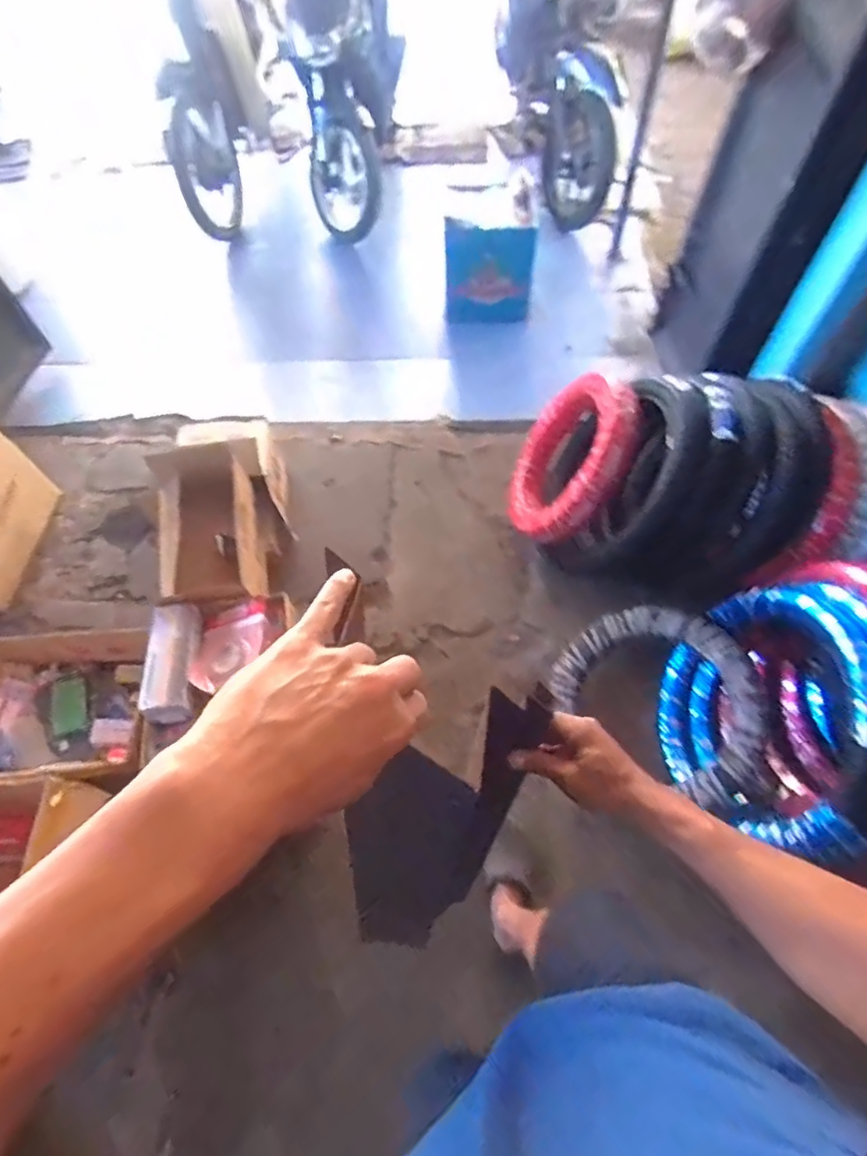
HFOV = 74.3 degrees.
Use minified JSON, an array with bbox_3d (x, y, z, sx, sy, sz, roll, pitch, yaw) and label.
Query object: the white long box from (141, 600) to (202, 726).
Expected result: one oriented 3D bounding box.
[{"bbox_3d":[-0.622,0.176,1.353,0.113,0.074,0.324,-10,44,-5],"label":"white long box"}]

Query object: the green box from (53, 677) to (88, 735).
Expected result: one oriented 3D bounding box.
[{"bbox_3d":[-0.957,0.329,1.507,0.077,0.029,0.181,-26,50,-13],"label":"green box"}]

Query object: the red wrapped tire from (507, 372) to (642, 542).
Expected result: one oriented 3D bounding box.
[{"bbox_3d":[0.369,-0.334,1.634,0.130,0.487,0.452,24,106,-20],"label":"red wrapped tire"}]

